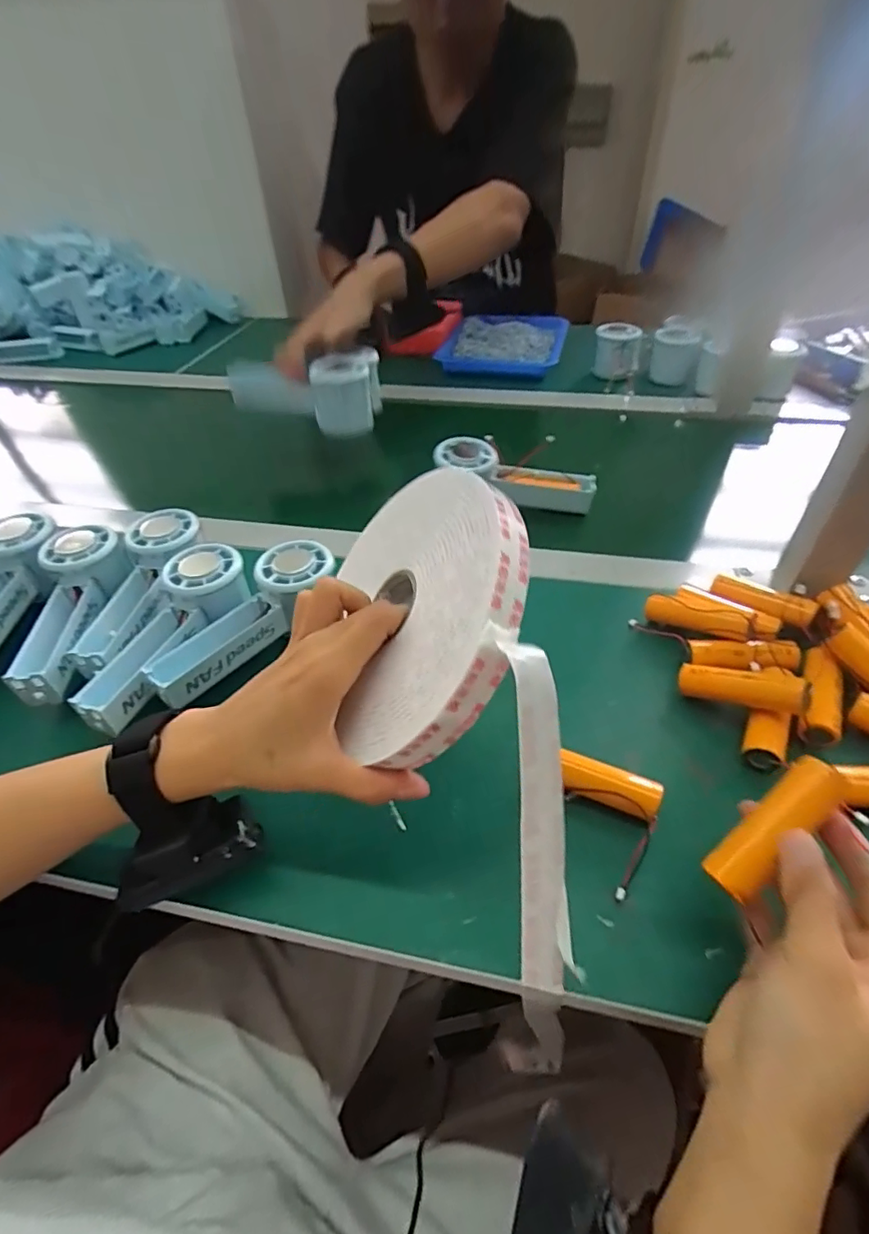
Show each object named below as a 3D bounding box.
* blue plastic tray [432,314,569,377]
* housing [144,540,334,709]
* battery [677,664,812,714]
[{"bbox_3d":[0.110,-0.420,0.855,0.170,0.031,0.223,9,46,12],"label":"blue plastic tray"},{"bbox_3d":[-0.136,-0.001,0.397,0.042,0.039,0.149,31,54,29],"label":"housing"},{"bbox_3d":[0.193,0.045,0.349,0.072,0.020,0.016,6,40,42],"label":"battery"}]

